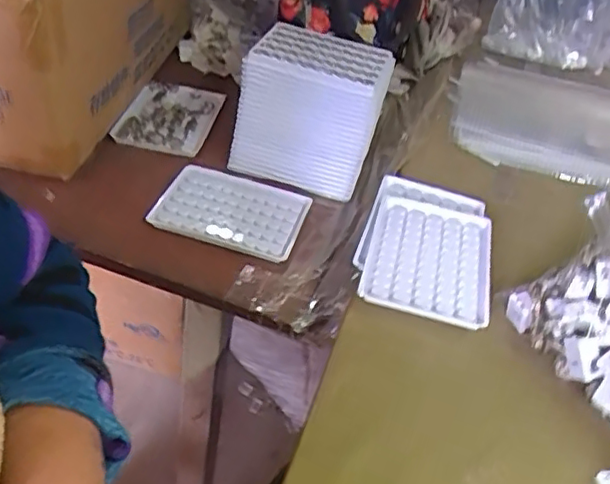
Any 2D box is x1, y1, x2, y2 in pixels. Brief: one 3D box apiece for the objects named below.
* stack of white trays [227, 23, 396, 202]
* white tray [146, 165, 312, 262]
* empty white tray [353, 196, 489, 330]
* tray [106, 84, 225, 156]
[{"bbox_3d":[0.007,-0.128,0.611,0.132,0.116,0.095,16,39,9],"label":"stack of white trays"},{"bbox_3d":[-0.067,-0.029,0.573,0.128,0.019,0.086,17,42,7],"label":"white tray"},{"bbox_3d":[0.098,0.015,0.497,0.096,0.021,0.126,16,42,5],"label":"empty white tray"},{"bbox_3d":[-0.148,-0.134,0.673,0.092,0.019,0.120,13,42,2],"label":"tray"}]

